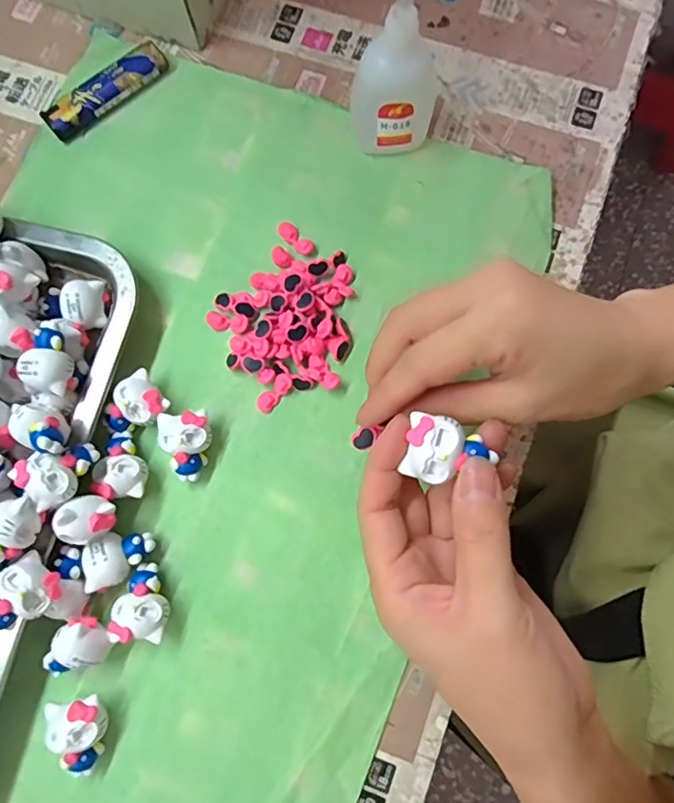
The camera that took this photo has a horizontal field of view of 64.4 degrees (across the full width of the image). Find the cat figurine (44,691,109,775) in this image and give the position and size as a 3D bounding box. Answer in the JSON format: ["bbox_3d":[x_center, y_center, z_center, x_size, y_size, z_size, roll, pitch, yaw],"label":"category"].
[{"bbox_3d":[-0.118,0.154,0.248,0.025,0.022,0.032,-15,80,-2],"label":"cat figurine"}]

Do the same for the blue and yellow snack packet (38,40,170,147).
[{"bbox_3d":[-0.137,-0.185,0.319,0.079,0.012,0.021,-38,81,-6],"label":"blue and yellow snack packet"}]

